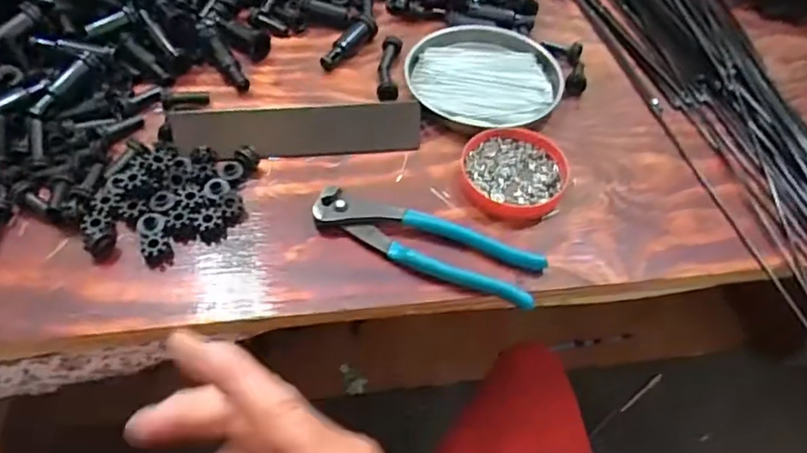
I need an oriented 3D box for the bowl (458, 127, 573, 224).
[{"bbox_3d":[0.085,-0.041,0.453,0.079,0.018,0.080,0,53,-6],"label":"bowl"}]

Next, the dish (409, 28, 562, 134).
[{"bbox_3d":[0.070,-0.133,0.518,0.133,0.017,0.133,3,53,-3],"label":"dish"}]

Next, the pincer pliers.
[{"bbox_3d":[0.014,0.013,0.412,0.162,0.014,0.043,19,54,9],"label":"pincer pliers"}]

